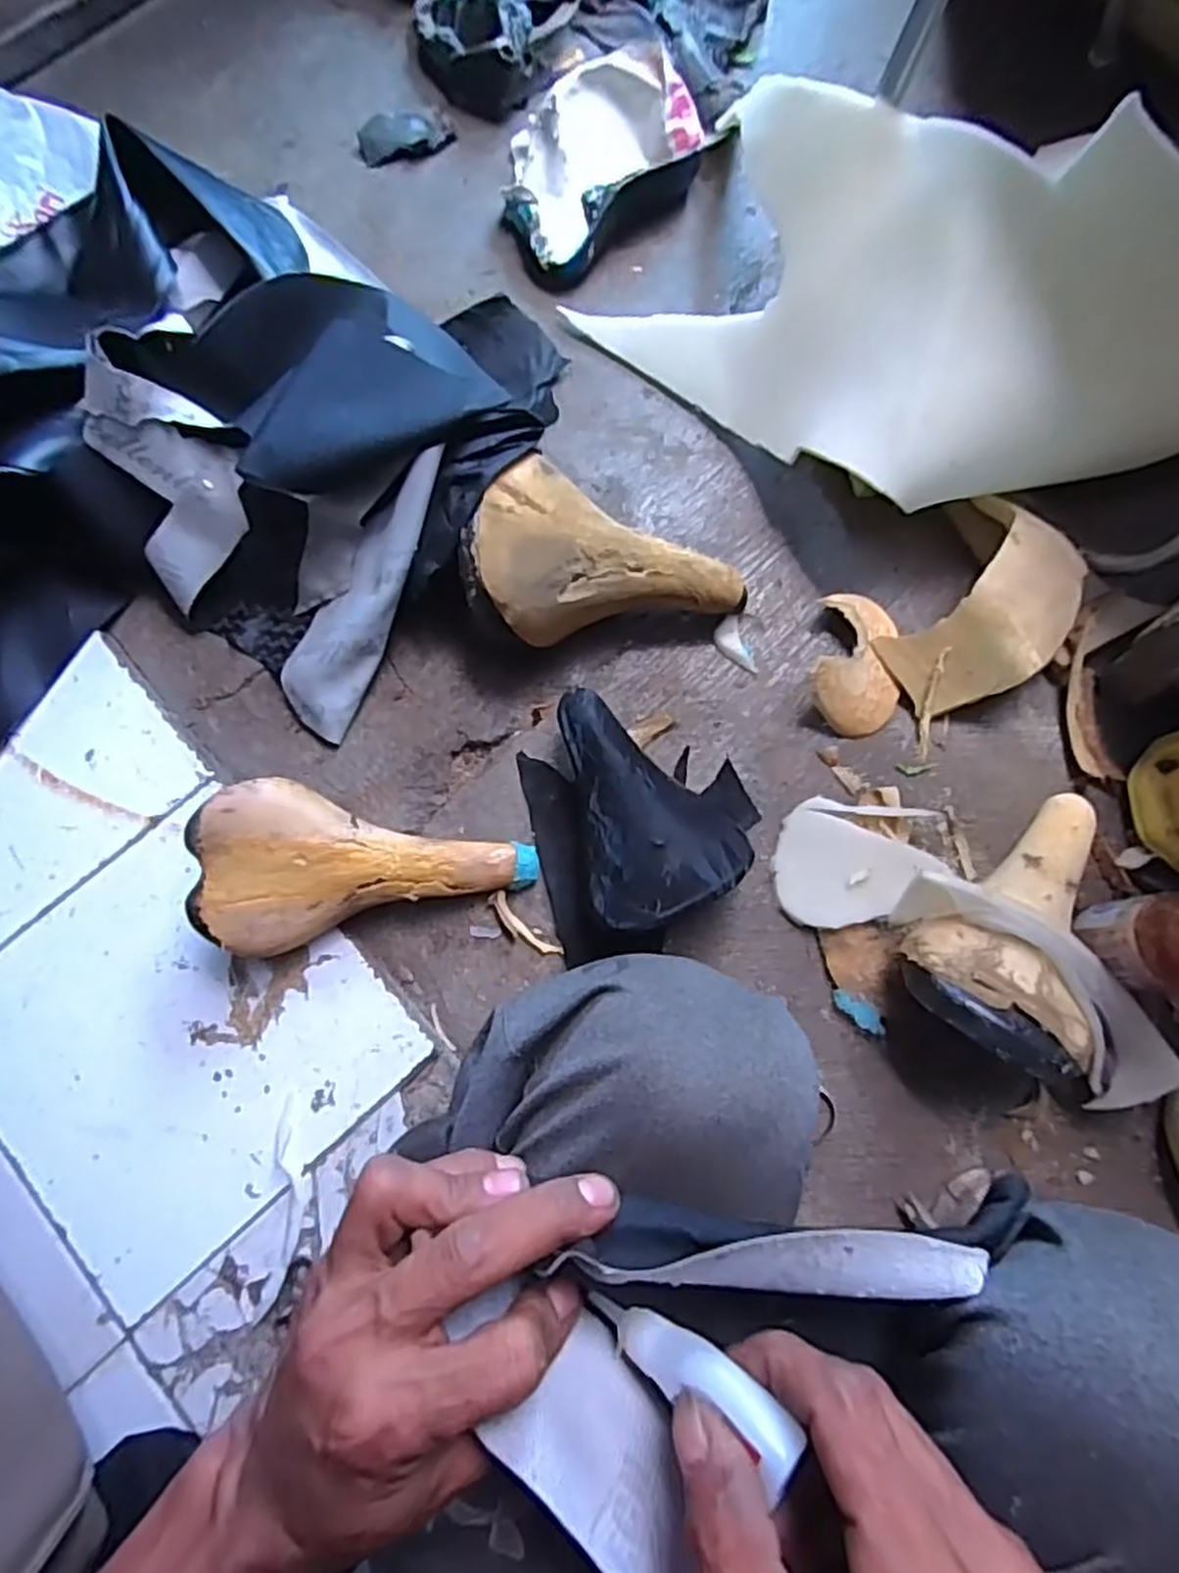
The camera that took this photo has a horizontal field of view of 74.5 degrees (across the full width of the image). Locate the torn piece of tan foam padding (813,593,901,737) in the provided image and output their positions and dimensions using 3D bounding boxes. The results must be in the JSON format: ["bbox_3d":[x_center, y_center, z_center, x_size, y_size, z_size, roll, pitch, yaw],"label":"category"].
[{"bbox_3d":[0.229,-0.106,0.650,0.079,0.050,0.119,16,78,3],"label":"torn piece of tan foam padding"}]

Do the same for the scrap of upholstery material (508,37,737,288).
[{"bbox_3d":[0.005,-0.617,0.764,0.229,0.051,0.168,-37,80,-8],"label":"scrap of upholstery material"}]

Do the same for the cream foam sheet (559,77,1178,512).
[{"bbox_3d":[0.267,-0.362,0.628,0.534,0.206,0.260,29,79,6],"label":"cream foam sheet"}]

